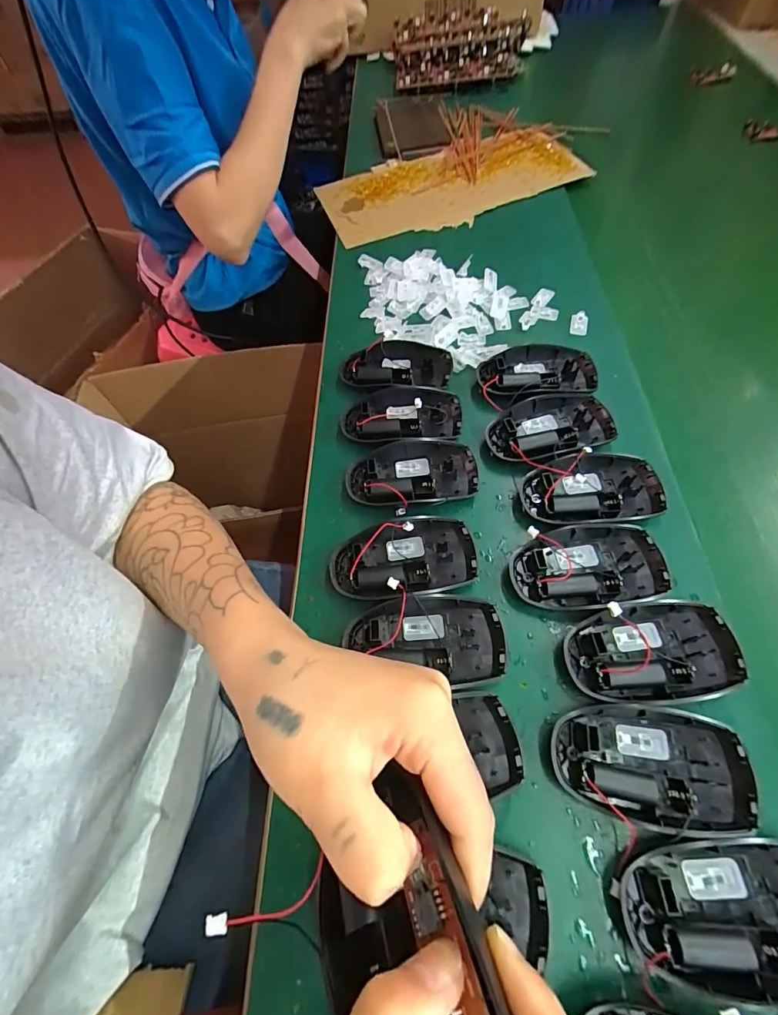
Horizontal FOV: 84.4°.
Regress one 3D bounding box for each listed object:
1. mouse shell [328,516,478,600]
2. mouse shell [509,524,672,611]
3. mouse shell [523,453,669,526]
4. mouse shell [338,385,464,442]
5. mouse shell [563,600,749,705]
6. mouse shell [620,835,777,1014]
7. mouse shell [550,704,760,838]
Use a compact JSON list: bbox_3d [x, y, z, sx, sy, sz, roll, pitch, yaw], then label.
[{"bbox_3d":[0.010,0.038,0.313,0.103,0.016,0.059,-9,60,-4],"label":"mouse shell"},{"bbox_3d":[0.140,0.043,0.302,0.102,0.020,0.058,-5,60,-1],"label":"mouse shell"},{"bbox_3d":[0.156,-0.012,0.329,0.100,0.020,0.058,-12,60,-6],"label":"mouse shell"},{"bbox_3d":[0.011,-0.084,0.375,0.103,0.020,0.061,0,60,1],"label":"mouse shell"},{"bbox_3d":[0.166,0.093,0.273,0.100,0.021,0.057,-5,60,-1],"label":"mouse shell"},{"bbox_3d":[0.169,0.199,0.211,0.100,0.019,0.059,-4,60,-1],"label":"mouse shell"},{"bbox_3d":[0.147,0.146,0.244,0.101,0.020,0.058,7,60,5],"label":"mouse shell"}]

